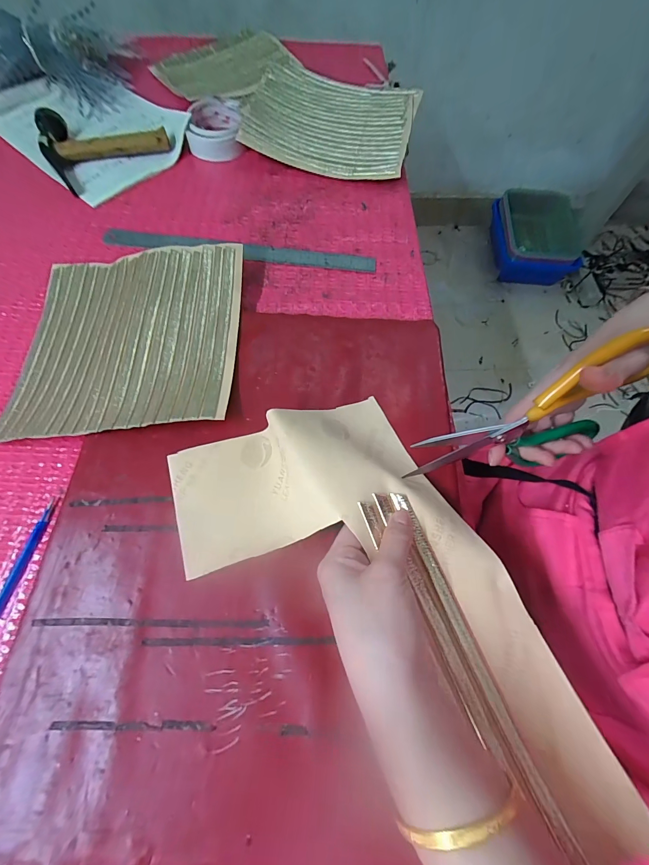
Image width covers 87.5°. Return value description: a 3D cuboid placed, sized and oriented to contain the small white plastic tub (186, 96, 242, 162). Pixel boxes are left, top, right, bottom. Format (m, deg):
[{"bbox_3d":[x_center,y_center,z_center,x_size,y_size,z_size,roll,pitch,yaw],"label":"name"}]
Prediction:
[{"bbox_3d":[-0.148,-0.415,0.463,0.070,0.033,0.092,-2,66,-4],"label":"small white plastic tub"}]

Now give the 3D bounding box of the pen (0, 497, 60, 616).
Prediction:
[{"bbox_3d":[-0.232,0.101,0.257,0.009,0.004,0.104,12,66,2],"label":"pen"}]

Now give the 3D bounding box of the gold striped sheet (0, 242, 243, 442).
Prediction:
[{"bbox_3d":[-0.185,-0.096,0.327,0.201,0.036,0.213,-3,66,-4],"label":"gold striped sheet"}]

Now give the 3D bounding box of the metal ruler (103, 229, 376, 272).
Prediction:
[{"bbox_3d":[-0.101,-0.210,0.391,0.315,0.005,0.030,9,66,1],"label":"metal ruler"}]

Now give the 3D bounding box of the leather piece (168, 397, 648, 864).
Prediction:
[{"bbox_3d":[0.047,0.079,0.230,0.332,0.035,0.175,34,69,17],"label":"leather piece"}]

